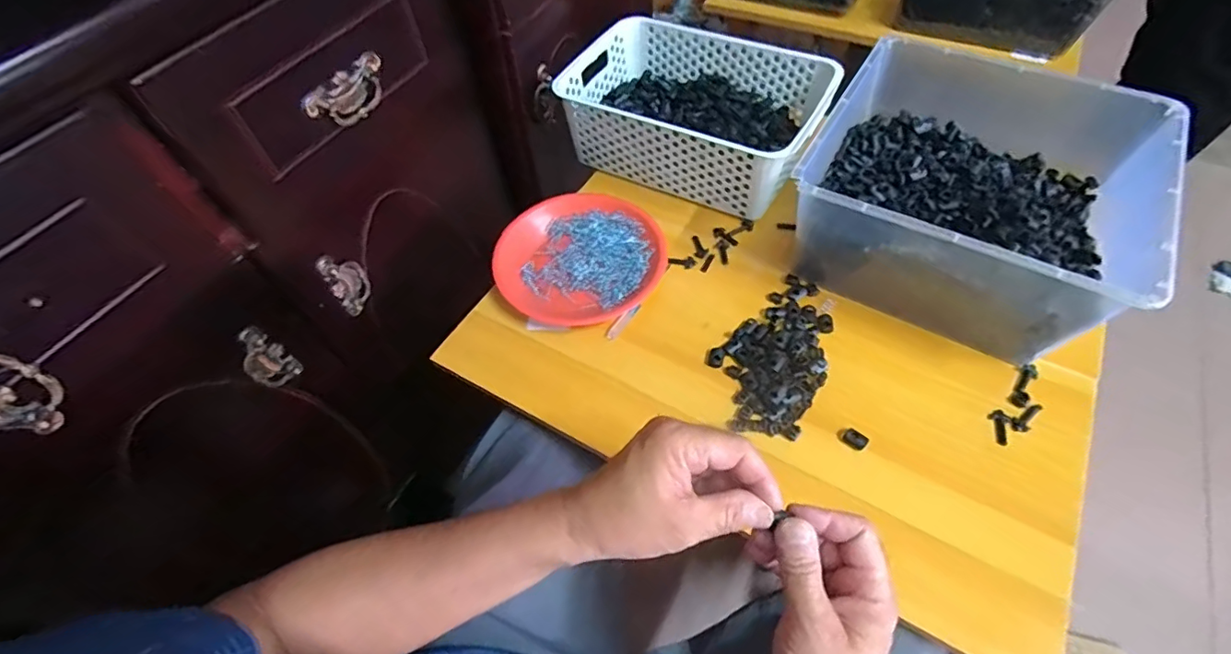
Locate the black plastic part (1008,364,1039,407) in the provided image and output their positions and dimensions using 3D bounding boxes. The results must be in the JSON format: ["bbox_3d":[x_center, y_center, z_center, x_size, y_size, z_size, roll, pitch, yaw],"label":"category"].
[{"bbox_3d":[0.396,0.056,0.526,0.017,0.007,0.051,29,61,21],"label":"black plastic part"}]

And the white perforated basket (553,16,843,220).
[{"bbox_3d":[0.104,-0.276,0.708,0.300,0.113,0.214,25,60,18],"label":"white perforated basket"}]

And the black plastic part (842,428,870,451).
[{"bbox_3d":[0.223,0.105,0.505,0.020,0.015,0.012,32,62,22],"label":"black plastic part"}]

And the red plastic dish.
[{"bbox_3d":[-0.041,-0.081,0.640,0.188,0.038,0.176,-1,55,2],"label":"red plastic dish"}]

